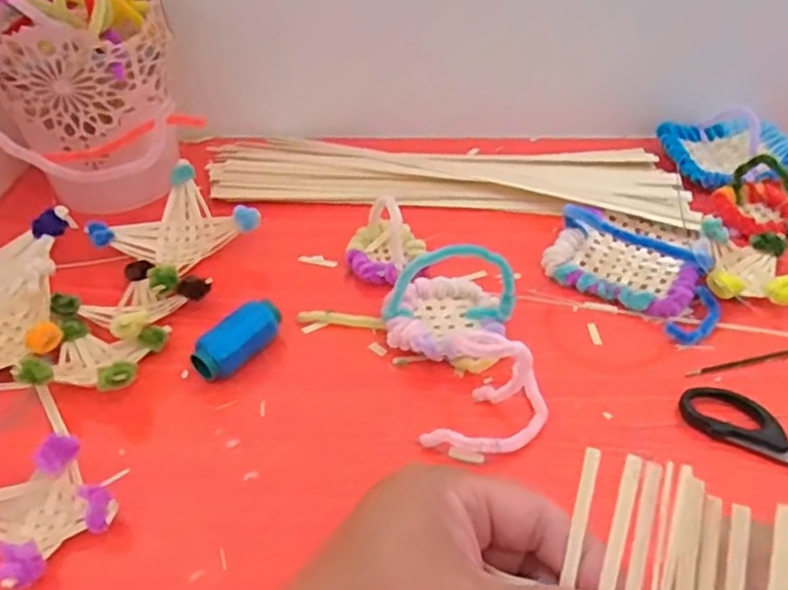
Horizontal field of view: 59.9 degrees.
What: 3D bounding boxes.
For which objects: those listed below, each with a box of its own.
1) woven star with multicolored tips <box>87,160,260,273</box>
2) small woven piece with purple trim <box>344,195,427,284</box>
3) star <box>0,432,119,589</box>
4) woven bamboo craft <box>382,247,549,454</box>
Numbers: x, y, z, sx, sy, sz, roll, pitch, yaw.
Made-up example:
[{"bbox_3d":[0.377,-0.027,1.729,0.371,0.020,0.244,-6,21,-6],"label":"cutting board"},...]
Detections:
[{"bbox_3d":[-0.146,-0.043,0.453,0.084,0.036,0.075,-33,52,-29],"label":"woven star with multicolored tips"},{"bbox_3d":[-0.009,-0.039,0.445,0.048,0.034,0.053,23,49,24],"label":"small woven piece with purple trim"},{"bbox_3d":[-0.160,0.098,0.310,0.053,0.031,0.051,-35,53,-30],"label":"star"},{"bbox_3d":[0.038,0.020,0.369,0.071,0.059,0.123,-11,44,-10],"label":"woven bamboo craft"}]

